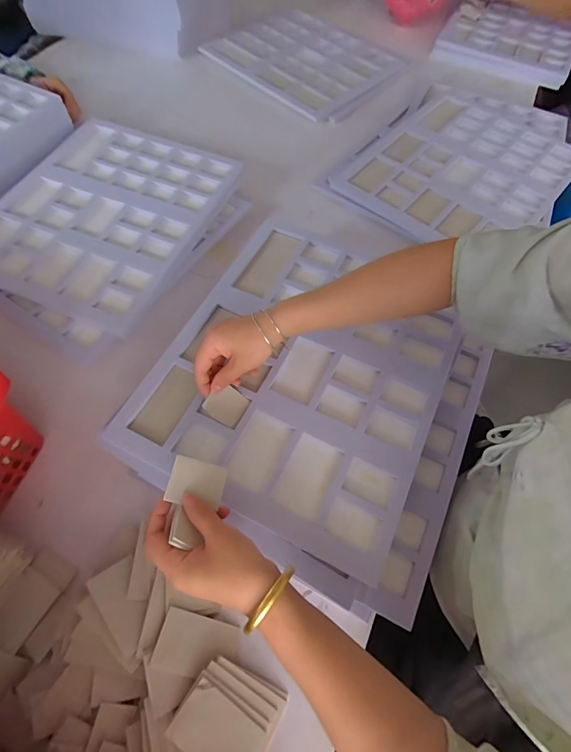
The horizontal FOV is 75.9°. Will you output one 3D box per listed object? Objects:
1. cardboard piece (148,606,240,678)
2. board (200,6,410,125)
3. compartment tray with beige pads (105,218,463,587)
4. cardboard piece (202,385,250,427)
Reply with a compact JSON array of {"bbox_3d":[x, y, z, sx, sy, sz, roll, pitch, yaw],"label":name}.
[{"bbox_3d":[-0.094,0.288,0.392,0.084,0.004,0.053,25,49,-10],"label":"cardboard piece"},{"bbox_3d":[0.052,-0.830,0.957,0.434,0.030,0.340,37,68,15],"label":"board"},{"bbox_3d":[0.026,-0.027,0.494,0.356,0.022,0.417,24,66,10],"label":"compartment tray with beige pads"},{"bbox_3d":[-0.073,0.034,0.450,0.045,0.004,0.043,38,66,-9],"label":"cardboard piece"}]

